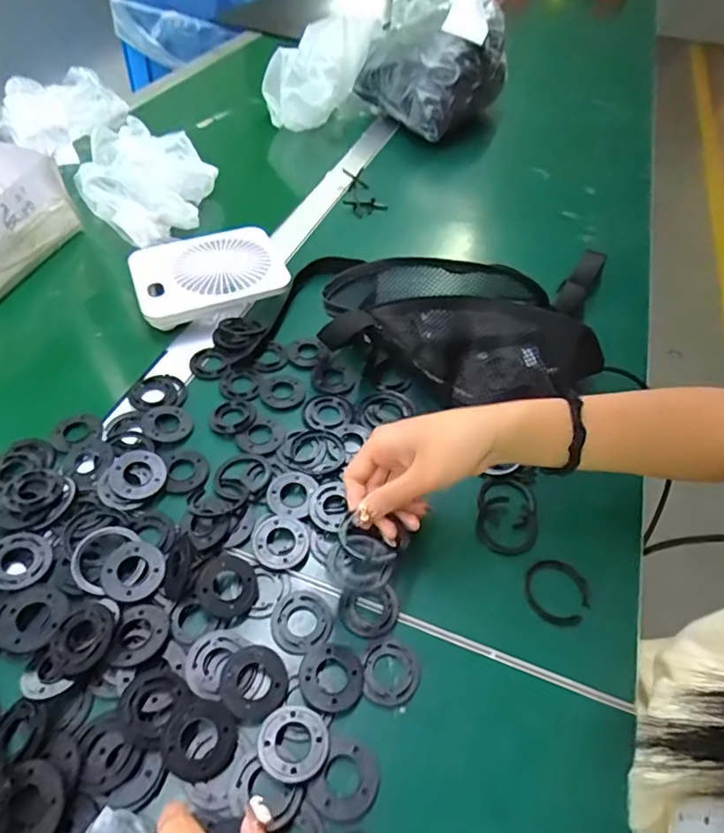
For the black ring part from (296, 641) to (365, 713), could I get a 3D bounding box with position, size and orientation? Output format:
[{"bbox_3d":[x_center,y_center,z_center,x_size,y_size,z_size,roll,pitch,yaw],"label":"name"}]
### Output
[{"bbox_3d":[-0.021,0.180,0.373,0.045,0.007,0.043,2,49,-3],"label":"black ring part"}]

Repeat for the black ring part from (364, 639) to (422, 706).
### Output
[{"bbox_3d":[0.021,0.179,0.381,0.040,0.004,0.043,2,49,-3],"label":"black ring part"}]

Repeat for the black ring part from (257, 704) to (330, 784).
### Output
[{"bbox_3d":[-0.044,0.207,0.343,0.043,0.011,0.042,2,49,-3],"label":"black ring part"}]

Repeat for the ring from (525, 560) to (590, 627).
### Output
[{"bbox_3d":[0.155,0.140,0.430,0.050,0.009,0.051,2,55,-3],"label":"ring"}]

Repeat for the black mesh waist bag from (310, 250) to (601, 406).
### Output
[{"bbox_3d":[0.102,-0.083,0.549,0.270,0.102,0.156,4,49,-1],"label":"black mesh waist bag"}]

